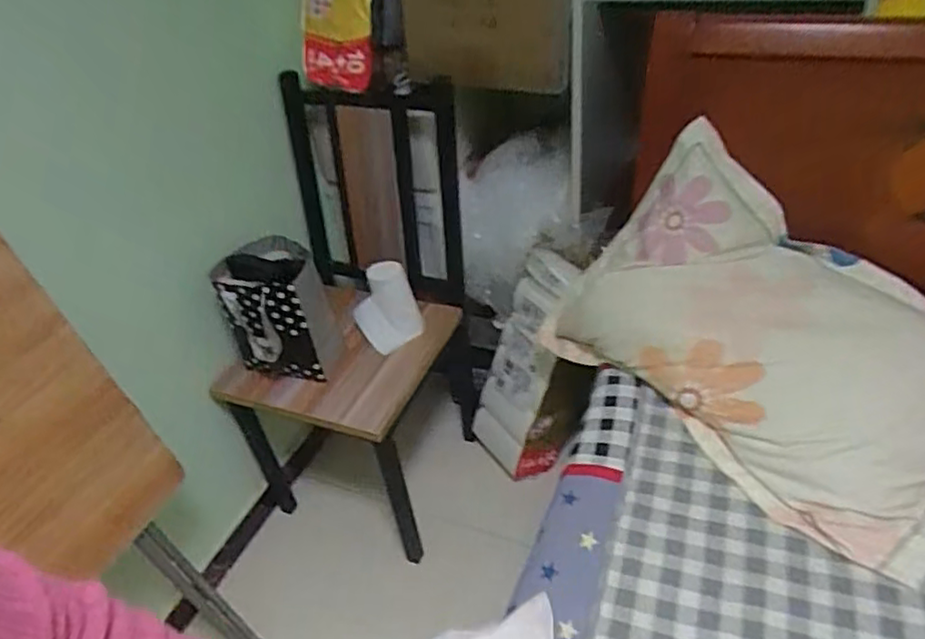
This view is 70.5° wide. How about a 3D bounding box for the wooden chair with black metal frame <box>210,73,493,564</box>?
[{"bbox_3d":[-0.256,0.009,1.409,0.440,0.782,0.570,11,43,23],"label":"wooden chair with black metal frame"}]

